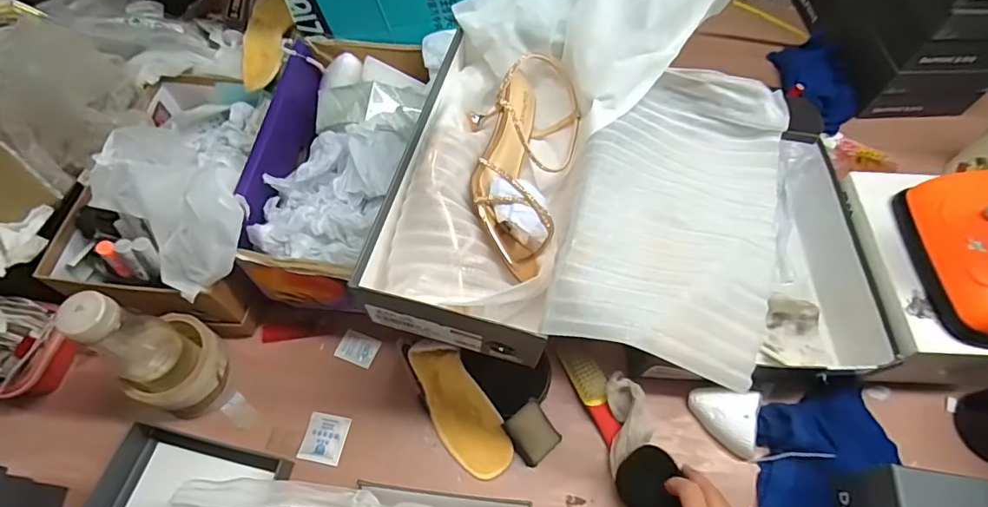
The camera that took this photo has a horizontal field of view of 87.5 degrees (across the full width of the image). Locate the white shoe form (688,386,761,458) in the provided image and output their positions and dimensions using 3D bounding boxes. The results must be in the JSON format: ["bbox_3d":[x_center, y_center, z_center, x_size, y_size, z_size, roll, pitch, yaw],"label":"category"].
[{"bbox_3d":[0.251,0.177,0.561,0.073,0.038,0.064,19,62,8],"label":"white shoe form"}]

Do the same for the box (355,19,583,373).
[{"bbox_3d":[-0.003,-0.061,0.476,0.151,0.079,0.283,15,62,6],"label":"box"}]

